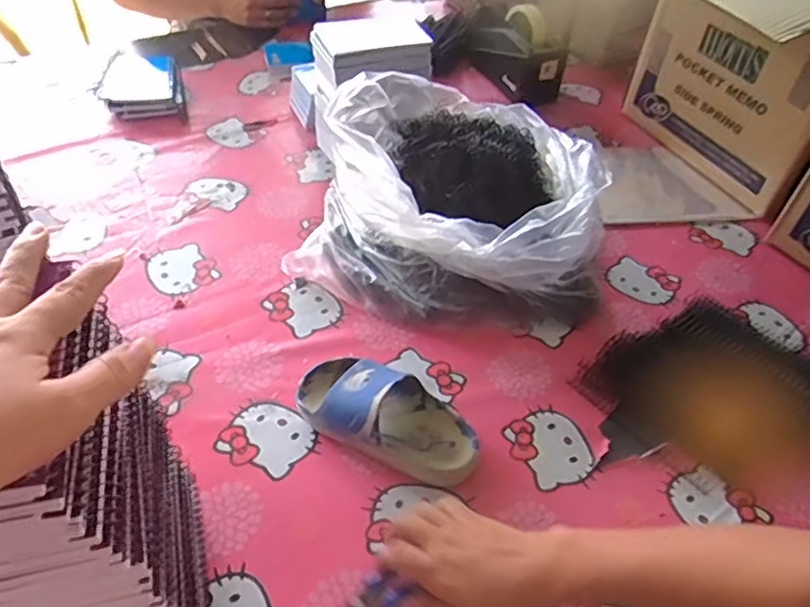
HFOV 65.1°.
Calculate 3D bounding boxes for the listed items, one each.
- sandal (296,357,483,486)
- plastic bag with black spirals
[{"bbox_3d":[-0.015,0.097,0.583,0.180,0.058,0.080,21,48,15],"label":"sandal"},{"bbox_3d":[0.074,-0.120,0.725,0.324,0.162,0.314,24,49,17],"label":"plastic bag with black spirals"}]

